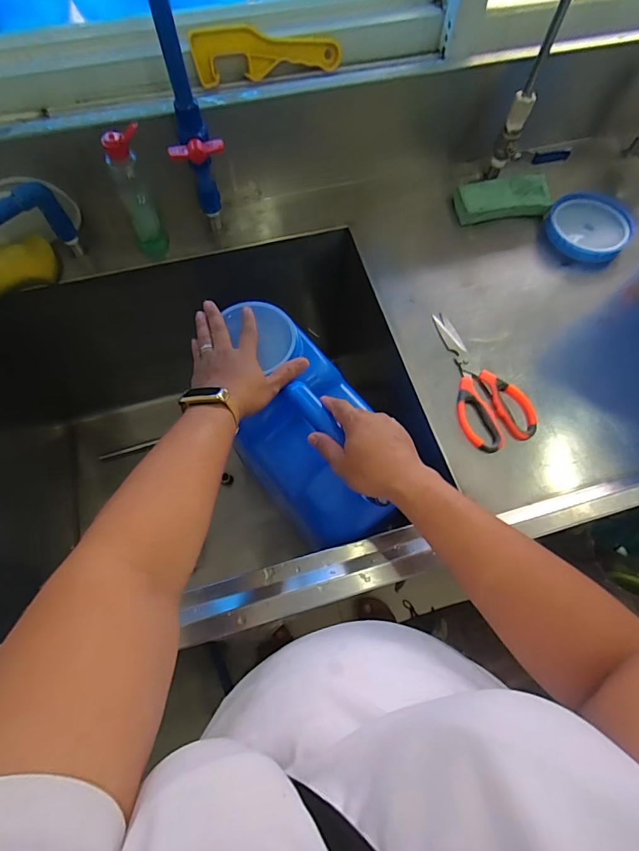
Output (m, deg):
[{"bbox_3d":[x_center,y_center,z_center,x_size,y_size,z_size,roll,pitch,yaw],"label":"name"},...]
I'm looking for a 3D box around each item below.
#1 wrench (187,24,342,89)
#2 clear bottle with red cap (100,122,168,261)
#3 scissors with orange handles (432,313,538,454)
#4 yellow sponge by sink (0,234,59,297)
[{"bbox_3d":[-0.067,-0.499,0.580,0.195,0.056,0.019,-15,69,-7],"label":"wrench"},{"bbox_3d":[-0.243,-0.304,0.591,0.054,0.173,0.044,-9,68,-5],"label":"clear bottle with red cap"},{"bbox_3d":[0.201,-0.063,0.572,0.090,0.007,0.195,-21,69,-10],"label":"scissors with orange handles"},{"bbox_3d":[-0.422,-0.222,0.610,0.101,0.028,0.073,-28,71,-12],"label":"yellow sponge by sink"}]

